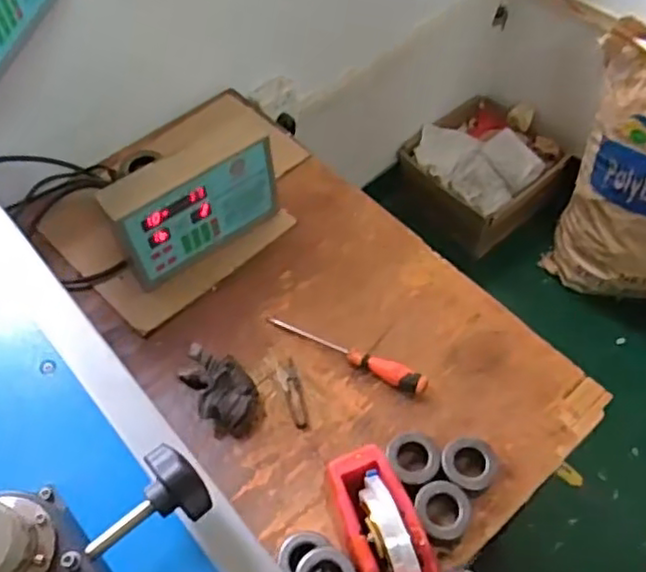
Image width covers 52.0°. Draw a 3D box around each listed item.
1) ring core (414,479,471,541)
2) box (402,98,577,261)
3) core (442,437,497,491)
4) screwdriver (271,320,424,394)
[{"bbox_3d":[0.131,0.247,0.727,0.058,0.031,0.059,0,57,1],"label":"ring core"},{"bbox_3d":[0.415,-0.310,1.720,0.361,0.201,0.348,-35,63,-20],"label":"box"},{"bbox_3d":[0.165,0.203,0.754,0.059,0.028,0.059,0,57,1],"label":"core"},{"bbox_3d":[0.026,0.083,0.844,0.225,0.037,0.023,25,61,16],"label":"screwdriver"}]

